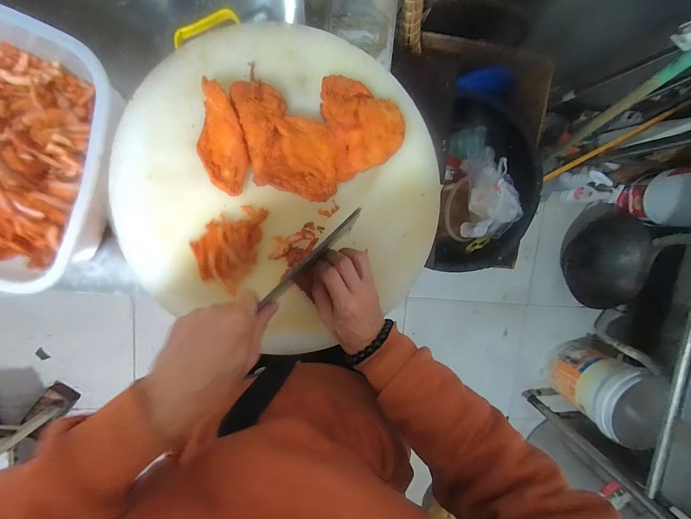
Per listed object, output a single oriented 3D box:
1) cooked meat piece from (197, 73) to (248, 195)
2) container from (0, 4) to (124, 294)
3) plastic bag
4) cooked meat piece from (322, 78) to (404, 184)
[{"bbox_3d":[-0.148,-0.141,0.351,0.056,0.037,0.120,-7,98,-4],"label":"cooked meat piece"},{"bbox_3d":[-0.452,-0.137,0.390,0.268,0.098,0.317,22,95,-7],"label":"container"},{"bbox_3d":[0.375,-0.161,0.721,0.136,0.106,0.219,-1,98,-5],"label":"plastic bag"},{"bbox_3d":[0.024,-0.169,0.359,0.098,0.043,0.123,-14,99,-3],"label":"cooked meat piece"}]

